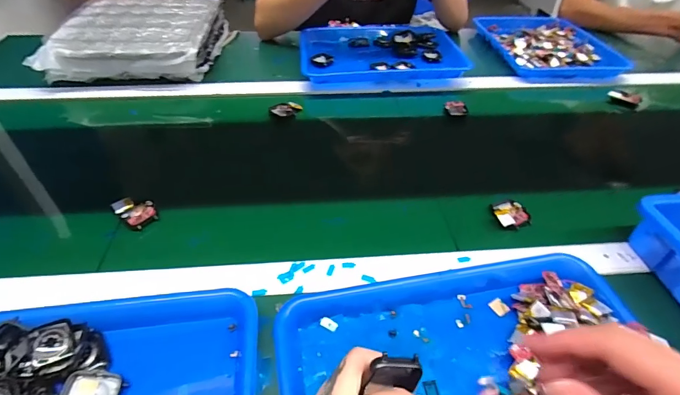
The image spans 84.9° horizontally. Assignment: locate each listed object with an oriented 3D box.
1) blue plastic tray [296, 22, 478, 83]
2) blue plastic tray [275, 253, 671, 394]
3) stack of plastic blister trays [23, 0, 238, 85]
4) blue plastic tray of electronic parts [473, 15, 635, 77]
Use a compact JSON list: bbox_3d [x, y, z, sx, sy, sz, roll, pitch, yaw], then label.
[{"bbox_3d":[0.086,-0.313,0.809,0.338,0.042,0.243,-3,44,-4],"label":"blue plastic tray"},{"bbox_3d":[0.123,0.169,0.303,0.318,0.033,0.258,-8,45,-9],"label":"blue plastic tray"},{"bbox_3d":[-0.406,-0.331,0.790,0.295,0.104,0.307,1,44,-1],"label":"stack of plastic blister trays"},{"bbox_3d":[0.476,-0.363,0.890,0.239,0.049,0.330,-3,44,-4],"label":"blue plastic tray of electronic parts"}]

